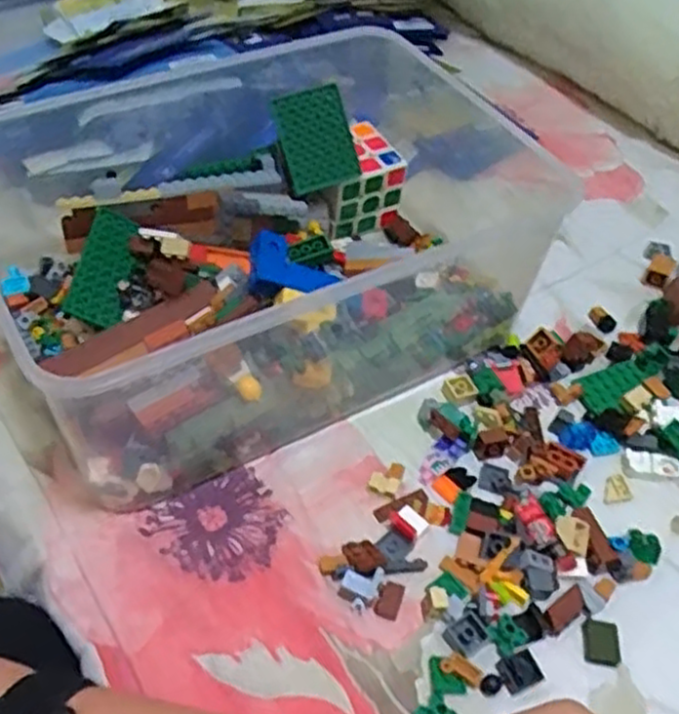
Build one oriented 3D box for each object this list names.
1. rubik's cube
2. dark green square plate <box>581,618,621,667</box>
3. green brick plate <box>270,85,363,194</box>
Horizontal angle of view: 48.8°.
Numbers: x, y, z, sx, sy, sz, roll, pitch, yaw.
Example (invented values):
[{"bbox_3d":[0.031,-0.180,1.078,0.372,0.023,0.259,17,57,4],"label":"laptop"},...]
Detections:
[{"bbox_3d":[0.010,-0.129,0.553,0.062,0.057,0.051,-23,54,-20],"label":"rubik's cube"},{"bbox_3d":[0.126,0.137,0.361,0.018,0.004,0.021,6,49,4],"label":"dark green square plate"},{"bbox_3d":[-0.016,-0.147,0.506,0.049,0.065,0.011,-17,10,-11],"label":"green brick plate"}]

